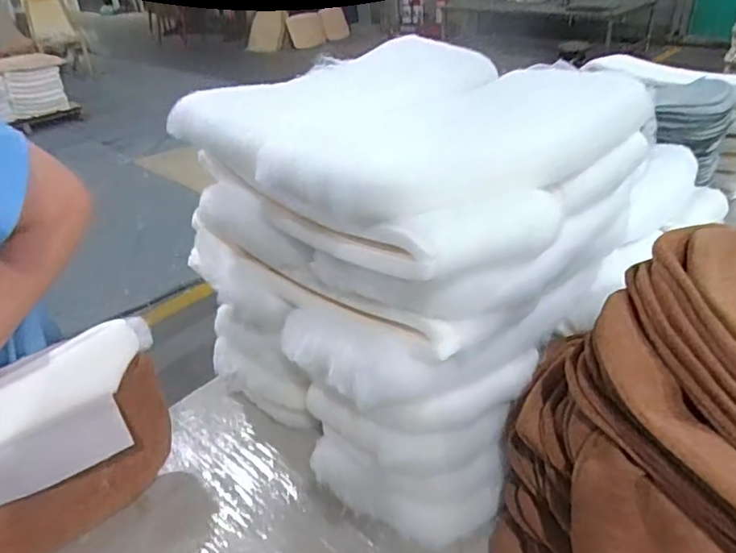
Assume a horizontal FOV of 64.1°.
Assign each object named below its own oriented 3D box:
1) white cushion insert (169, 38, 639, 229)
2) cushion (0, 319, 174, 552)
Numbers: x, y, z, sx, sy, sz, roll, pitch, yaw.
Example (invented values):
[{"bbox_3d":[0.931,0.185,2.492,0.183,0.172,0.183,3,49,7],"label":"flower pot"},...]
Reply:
[{"bbox_3d":[0.065,-0.196,0.722,0.469,0.082,0.406,-25,37,-32],"label":"white cushion insert"},{"bbox_3d":[-0.446,0.242,0.697,0.450,0.232,0.094,-34,40,-21],"label":"cushion"}]

